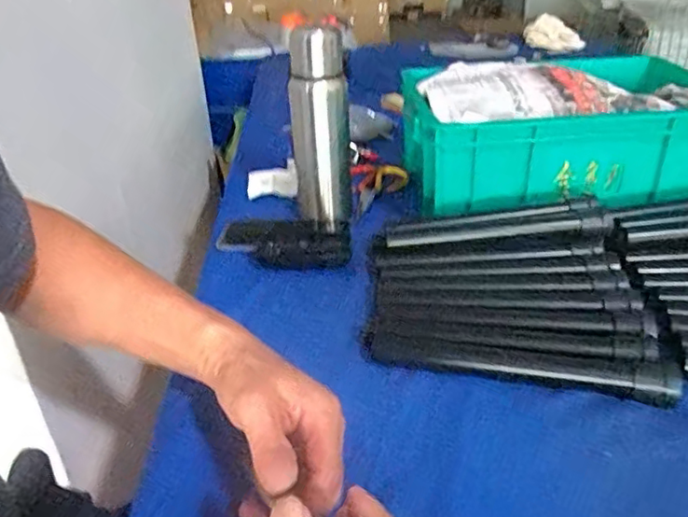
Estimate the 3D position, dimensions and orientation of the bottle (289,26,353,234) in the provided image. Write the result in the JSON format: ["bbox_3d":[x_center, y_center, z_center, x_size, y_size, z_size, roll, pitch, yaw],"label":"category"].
[{"bbox_3d":[-0.030,-0.167,0.754,0.073,0.230,0.080,-4,28,0],"label":"bottle"}]

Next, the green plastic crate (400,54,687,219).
[{"bbox_3d":[0.290,-0.167,0.811,0.392,0.133,0.296,-4,28,0],"label":"green plastic crate"}]

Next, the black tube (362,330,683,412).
[{"bbox_3d":[0.142,0.091,0.510,0.258,0.022,0.033,6,30,18],"label":"black tube"}]

